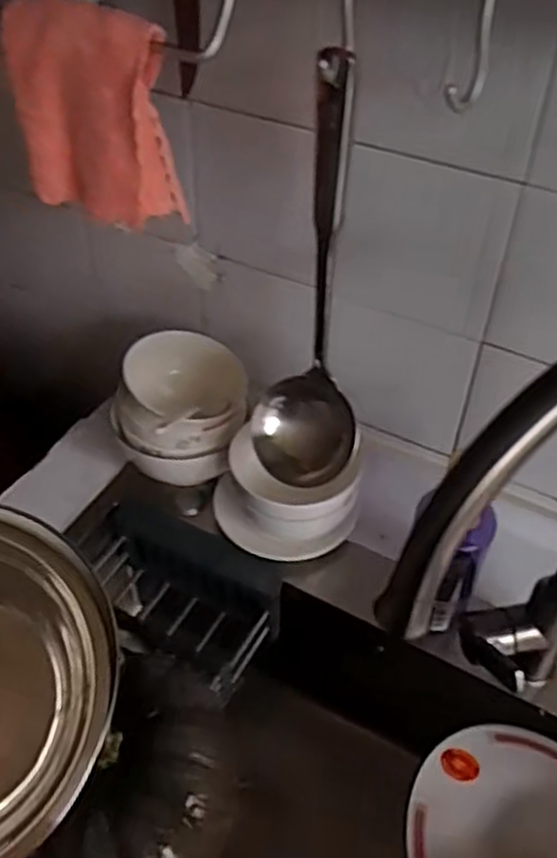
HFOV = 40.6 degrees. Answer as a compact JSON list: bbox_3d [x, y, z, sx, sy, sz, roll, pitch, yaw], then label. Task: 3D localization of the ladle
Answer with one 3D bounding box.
[{"bbox_3d":[0.025,-0.095,0.562,0.083,0.339,0.076,-1,46,-2],"label":"ladle"}]

